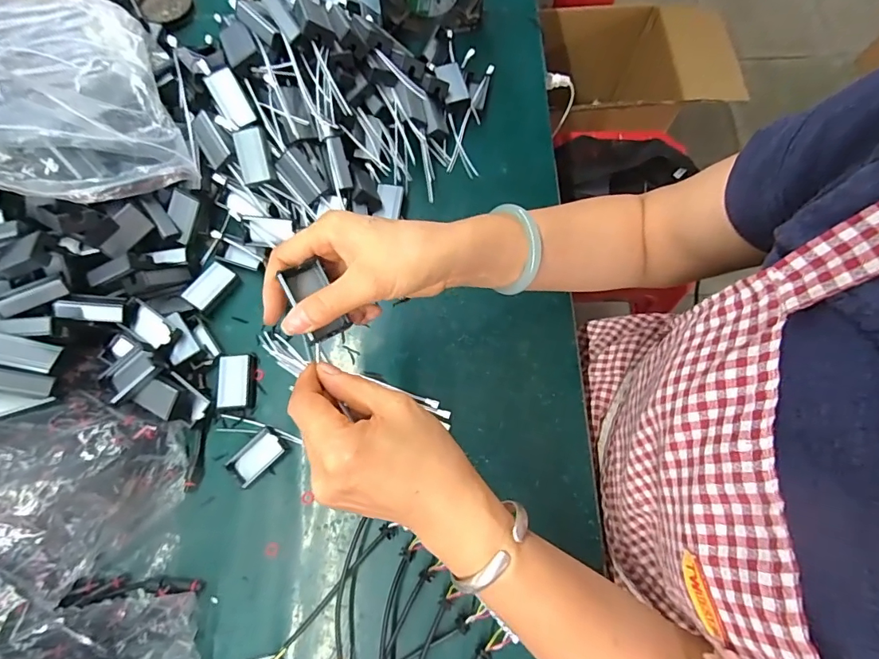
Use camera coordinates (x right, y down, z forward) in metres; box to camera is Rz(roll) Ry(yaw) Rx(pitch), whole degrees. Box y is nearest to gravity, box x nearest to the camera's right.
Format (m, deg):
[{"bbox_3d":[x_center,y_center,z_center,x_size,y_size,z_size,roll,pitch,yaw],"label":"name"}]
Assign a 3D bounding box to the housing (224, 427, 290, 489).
[{"bbox_3d":[-0.170,0.118,0.428,0.028,0.014,0.051,41,77,11],"label":"housing"}]

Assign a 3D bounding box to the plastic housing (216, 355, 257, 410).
[{"bbox_3d":[-0.198,0.050,0.447,0.032,0.015,0.053,-3,73,-2],"label":"plastic housing"}]

